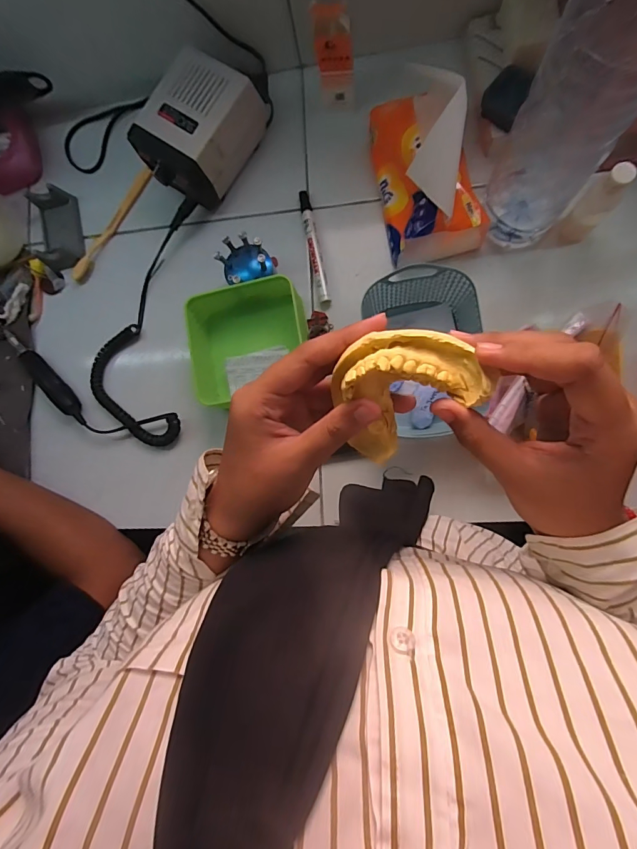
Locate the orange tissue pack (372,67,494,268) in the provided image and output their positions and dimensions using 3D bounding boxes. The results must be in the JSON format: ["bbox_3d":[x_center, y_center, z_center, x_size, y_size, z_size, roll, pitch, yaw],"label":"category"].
[{"bbox_3d":[0.121,-0.282,0.434,0.100,0.125,0.170,-11,87,8],"label":"orange tissue pack"}]

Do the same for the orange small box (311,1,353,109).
[{"bbox_3d":[0.019,-0.412,0.465,0.038,0.117,0.022,-8,87,9],"label":"orange small box"}]

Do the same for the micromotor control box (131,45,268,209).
[{"bbox_3d":[-0.143,-0.354,0.495,0.096,0.085,0.140,37,94,8],"label":"micromotor control box"}]

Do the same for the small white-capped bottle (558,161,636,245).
[{"bbox_3d":[0.286,-0.225,0.421,0.031,0.101,0.027,3,89,9],"label":"small white-capped bottle"}]

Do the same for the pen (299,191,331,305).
[{"bbox_3d":[-0.005,-0.220,0.504,0.015,0.012,0.143,-12,86,8],"label":"pen"}]

